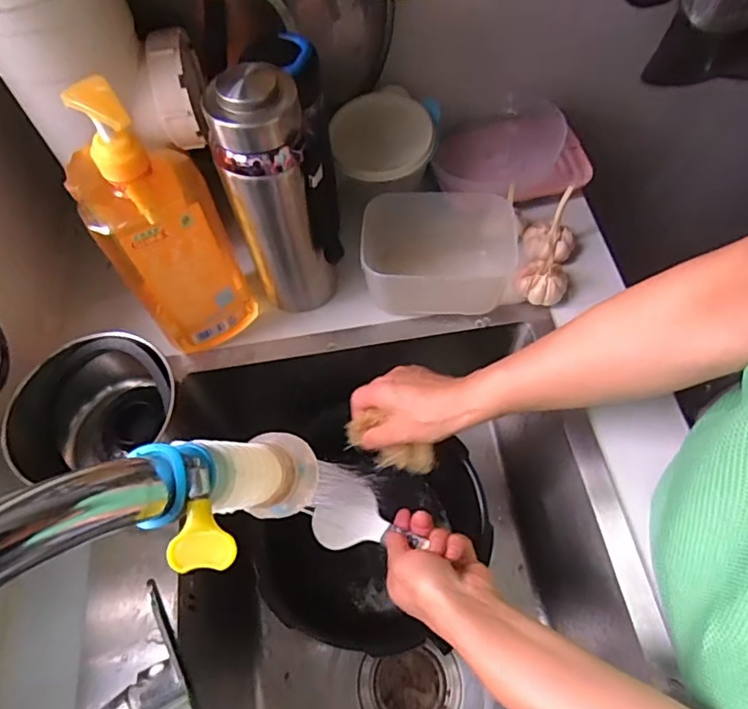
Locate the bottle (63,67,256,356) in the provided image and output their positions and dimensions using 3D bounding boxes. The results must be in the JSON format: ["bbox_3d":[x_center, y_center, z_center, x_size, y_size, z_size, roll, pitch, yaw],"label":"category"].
[{"bbox_3d":[-0.178,-0.105,0.464,0.095,0.258,0.074,-24,63,-10],"label":"bottle"}]

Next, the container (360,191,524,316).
[{"bbox_3d":[0.069,-0.104,0.570,0.159,0.064,0.113,-1,61,2],"label":"container"}]

